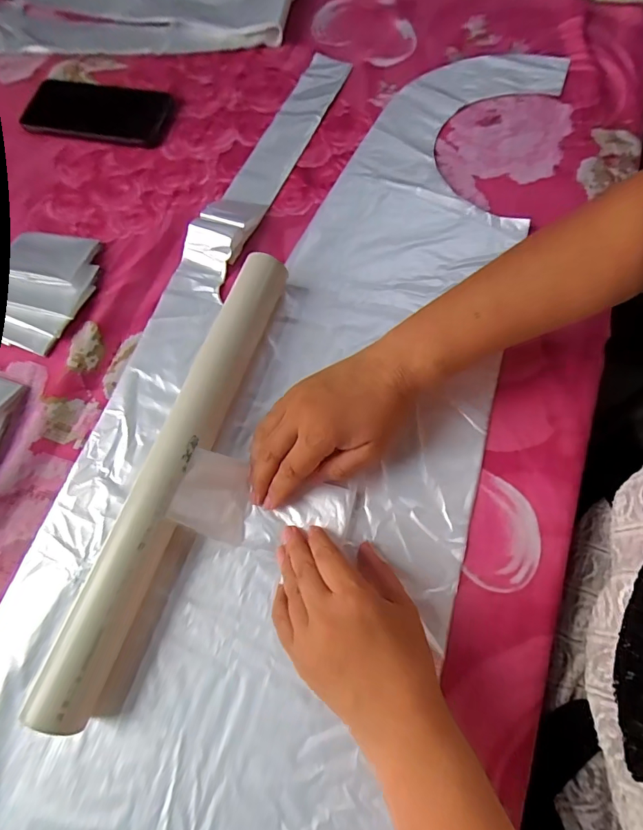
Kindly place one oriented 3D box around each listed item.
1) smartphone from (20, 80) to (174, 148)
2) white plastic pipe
[{"bbox_3d":[-0.257,-0.341,0.495,0.175,0.008,0.085,10,70,6],"label":"smartphone"},{"bbox_3d":[-0.105,0.028,0.325,0.047,0.042,0.353,17,71,9],"label":"white plastic pipe"}]

